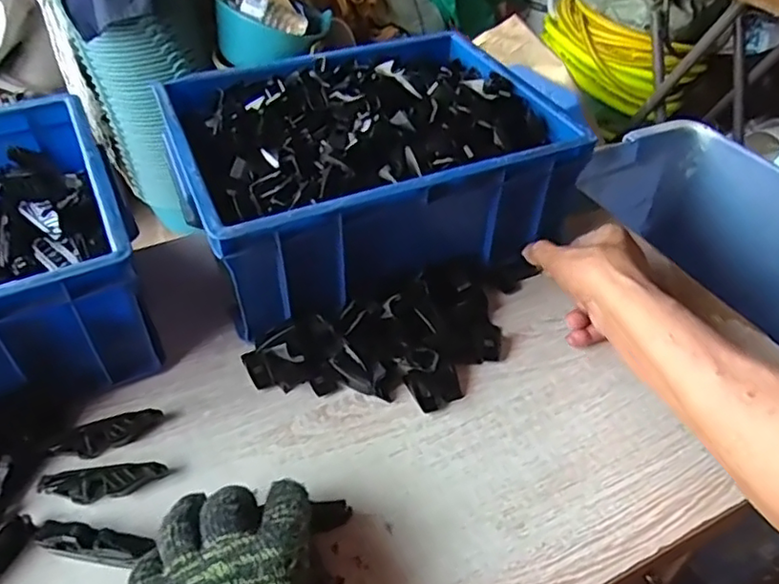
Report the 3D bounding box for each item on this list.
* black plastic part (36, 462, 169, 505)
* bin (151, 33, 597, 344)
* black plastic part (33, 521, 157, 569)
[{"bbox_3d":[-0.195,0.131,0.417,0.080,0.015,0.021,-6,44,-8],"label":"black plastic part"},{"bbox_3d":[-0.024,-0.129,0.586,0.327,0.120,0.256,-17,47,-19],"label":"bin"},{"bbox_3d":[-0.192,0.159,0.389,0.075,0.011,0.018,9,44,8],"label":"black plastic part"}]

